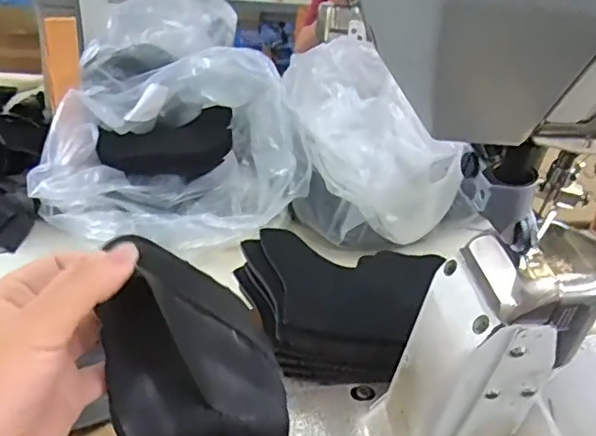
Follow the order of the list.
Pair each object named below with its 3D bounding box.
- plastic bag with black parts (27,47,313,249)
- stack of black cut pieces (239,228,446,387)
[{"bbox_3d":[-0.111,-0.069,0.564,0.192,0.144,0.240,27,36,32],"label":"plastic bag with black parts"},{"bbox_3d":[0.033,0.073,0.421,0.158,0.066,0.119,4,30,-2],"label":"stack of black cut pieces"}]

